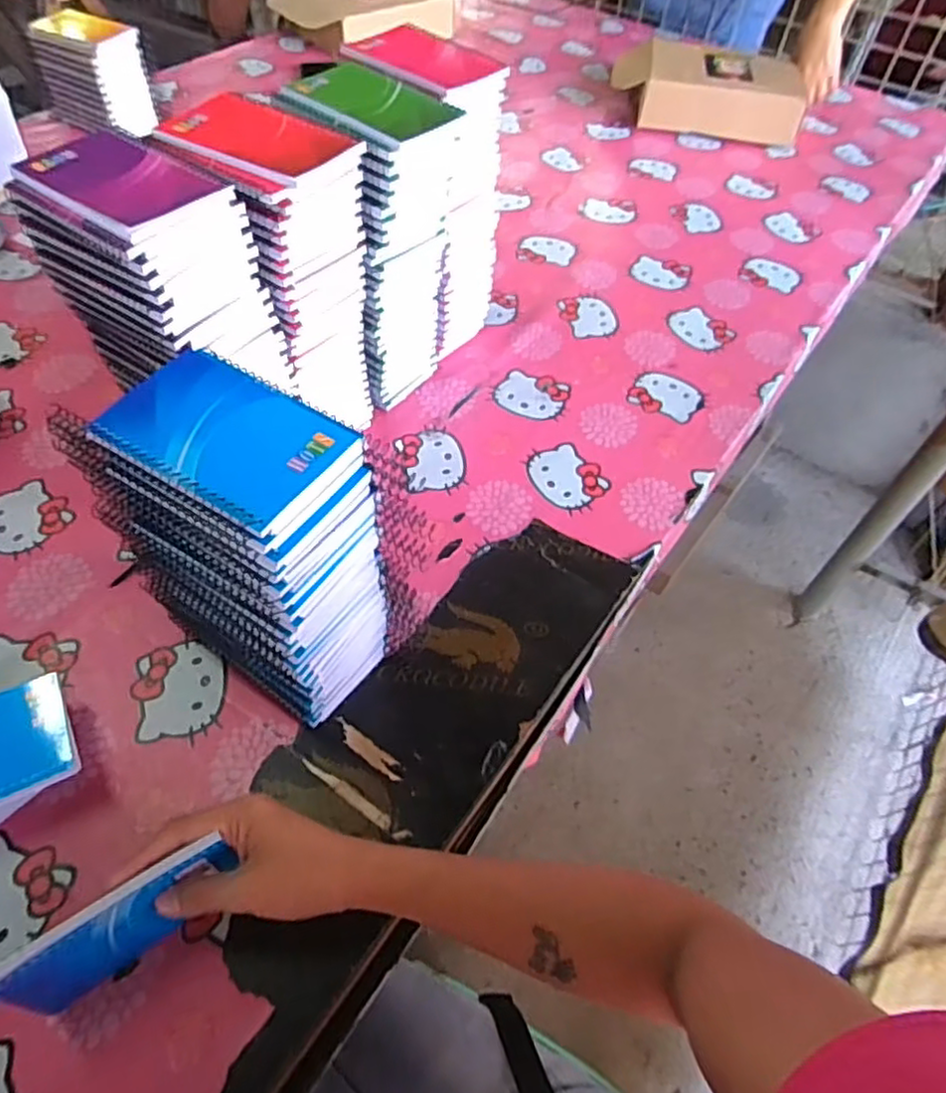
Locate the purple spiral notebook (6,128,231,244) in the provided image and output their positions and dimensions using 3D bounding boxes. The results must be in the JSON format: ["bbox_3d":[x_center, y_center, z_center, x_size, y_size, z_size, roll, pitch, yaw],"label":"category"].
[{"bbox_3d":[-0.237,-0.246,0.450,0.133,0.012,0.083,31,58,18],"label":"purple spiral notebook"}]

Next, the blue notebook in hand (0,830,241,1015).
[{"bbox_3d":[-0.206,0.231,0.411,0.127,0.086,0.013,-29,47,-23],"label":"blue notebook in hand"}]

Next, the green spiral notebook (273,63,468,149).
[{"bbox_3d":[-0.082,-0.355,0.540,0.121,0.011,0.103,33,59,19],"label":"green spiral notebook"}]

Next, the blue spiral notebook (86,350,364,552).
[{"bbox_3d":[-0.140,-0.060,0.380,0.131,0.012,0.089,29,58,18],"label":"blue spiral notebook"}]

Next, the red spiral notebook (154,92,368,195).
[{"bbox_3d":[-0.162,-0.290,0.488,0.128,0.016,0.095,25,56,14],"label":"red spiral notebook"}]

